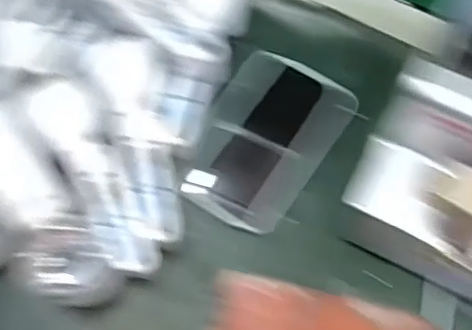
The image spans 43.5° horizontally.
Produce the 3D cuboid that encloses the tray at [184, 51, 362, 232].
[{"bbox_3d":[0.024,-0.021,0.470,0.095,0.018,0.148,31,71,12],"label":"tray"}]

